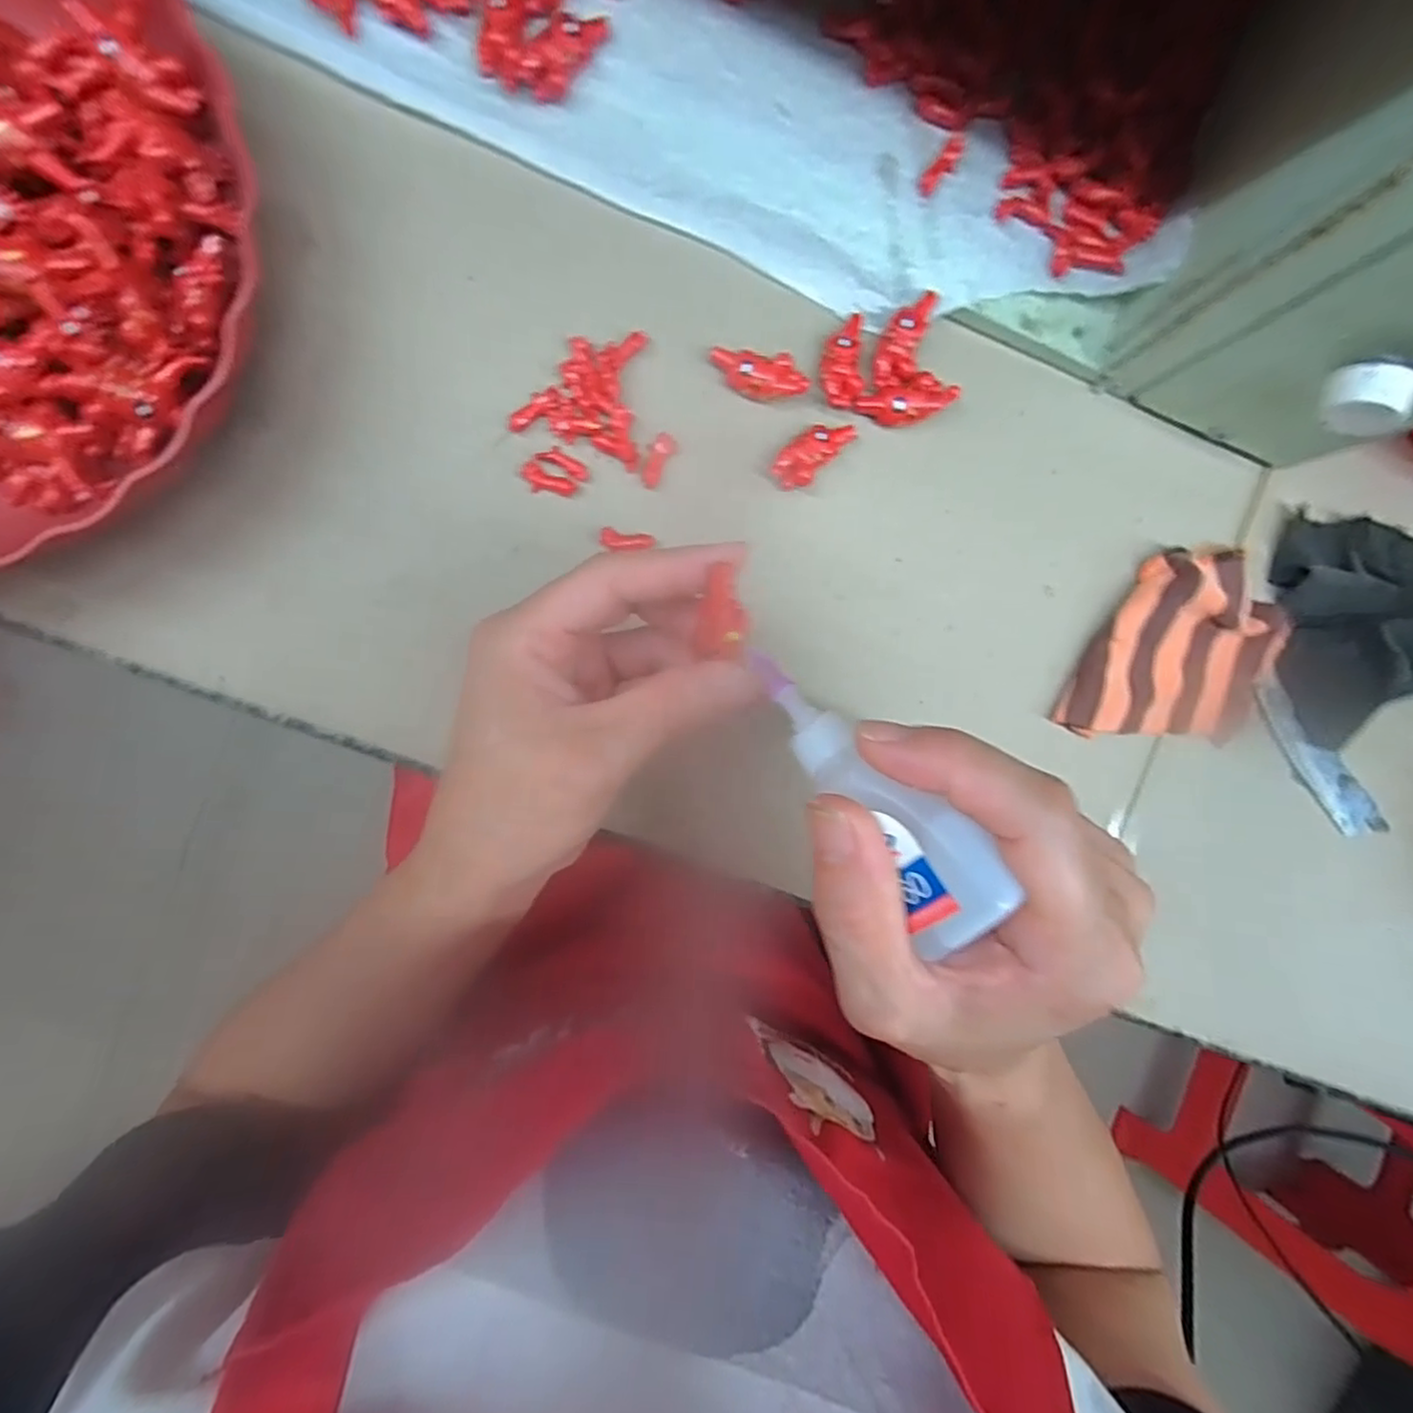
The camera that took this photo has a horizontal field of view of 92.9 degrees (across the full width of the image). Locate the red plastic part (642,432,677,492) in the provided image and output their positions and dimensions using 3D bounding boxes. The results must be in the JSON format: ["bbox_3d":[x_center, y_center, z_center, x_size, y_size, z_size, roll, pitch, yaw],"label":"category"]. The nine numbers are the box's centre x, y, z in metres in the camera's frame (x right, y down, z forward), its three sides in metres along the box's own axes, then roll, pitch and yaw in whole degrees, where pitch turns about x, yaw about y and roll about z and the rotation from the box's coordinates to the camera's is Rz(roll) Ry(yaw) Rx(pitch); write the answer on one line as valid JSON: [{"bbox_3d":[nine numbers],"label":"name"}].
[{"bbox_3d":[-0.022,-0.107,0.291,0.011,0.004,0.025,28,94,-8],"label":"red plastic part"}]

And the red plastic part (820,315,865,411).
[{"bbox_3d":[0.060,-0.150,0.291,0.020,0.010,0.041,11,83,-6],"label":"red plastic part"}]

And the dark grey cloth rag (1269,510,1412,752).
[{"bbox_3d":[0.317,-0.038,0.312,0.077,0.041,0.110,-12,98,-3],"label":"dark grey cloth rag"}]

